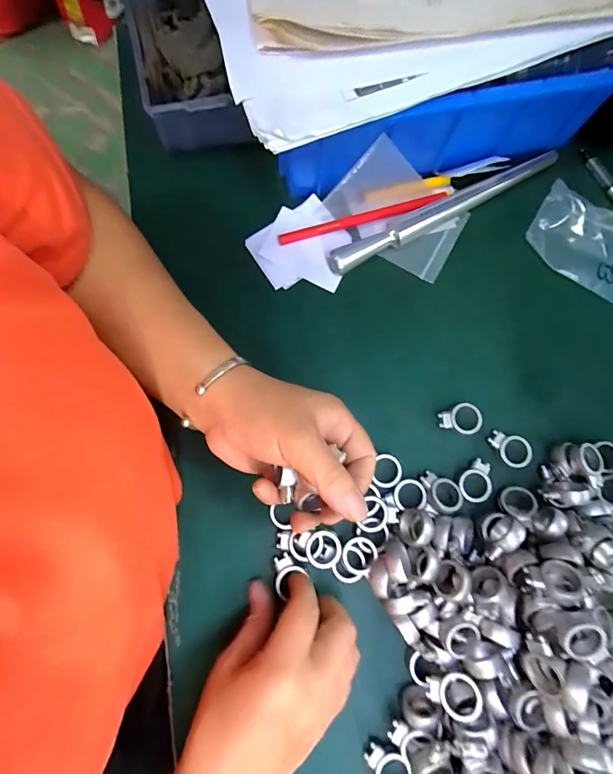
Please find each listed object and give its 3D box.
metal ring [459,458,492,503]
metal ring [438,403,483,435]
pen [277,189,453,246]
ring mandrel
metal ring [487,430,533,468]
[{"bbox_3d":[0.135,0.074,0.305,0.025,0.005,0.034,23,79,2],"label":"metal ring"},{"bbox_3d":[0.126,0.026,0.314,0.034,0.004,0.025,-3,79,-3],"label":"metal ring"},{"bbox_3d":[0.054,-0.150,0.340,0.162,0.008,0.012,-17,80,-6],"label":"pen"},{"bbox_3d":[0.123,-0.155,0.342,0.229,0.018,0.018,-28,82,-6],"label":"ring mandrel"},{"bbox_3d":[0.165,0.049,0.312,0.036,0.004,0.025,39,80,5],"label":"metal ring"}]

